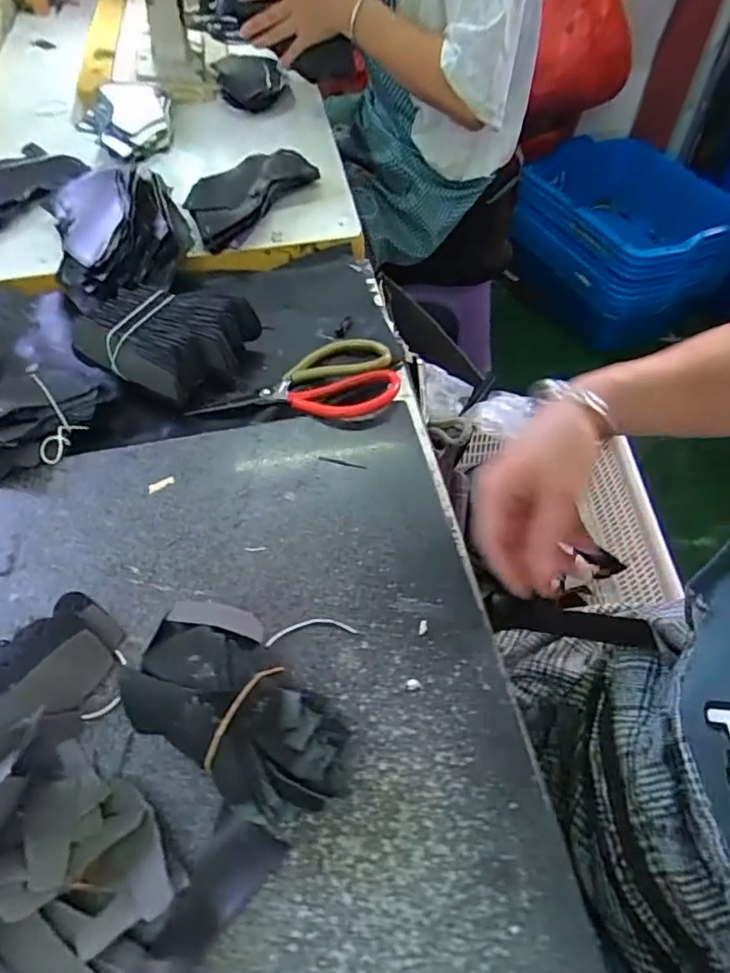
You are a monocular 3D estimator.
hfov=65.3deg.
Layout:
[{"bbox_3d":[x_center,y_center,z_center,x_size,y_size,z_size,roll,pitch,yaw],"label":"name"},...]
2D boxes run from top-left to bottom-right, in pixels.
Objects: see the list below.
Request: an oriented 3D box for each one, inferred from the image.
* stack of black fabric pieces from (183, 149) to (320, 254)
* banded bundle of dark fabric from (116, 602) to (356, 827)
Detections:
[{"bbox_3d":[-0.142,-0.347,0.673,0.098,0.016,0.182,26,61,18],"label":"stack of black fabric pieces"},{"bbox_3d":[-0.065,0.128,0.324,0.121,0.071,0.077,28,61,19],"label":"banded bundle of dark fabric"}]

